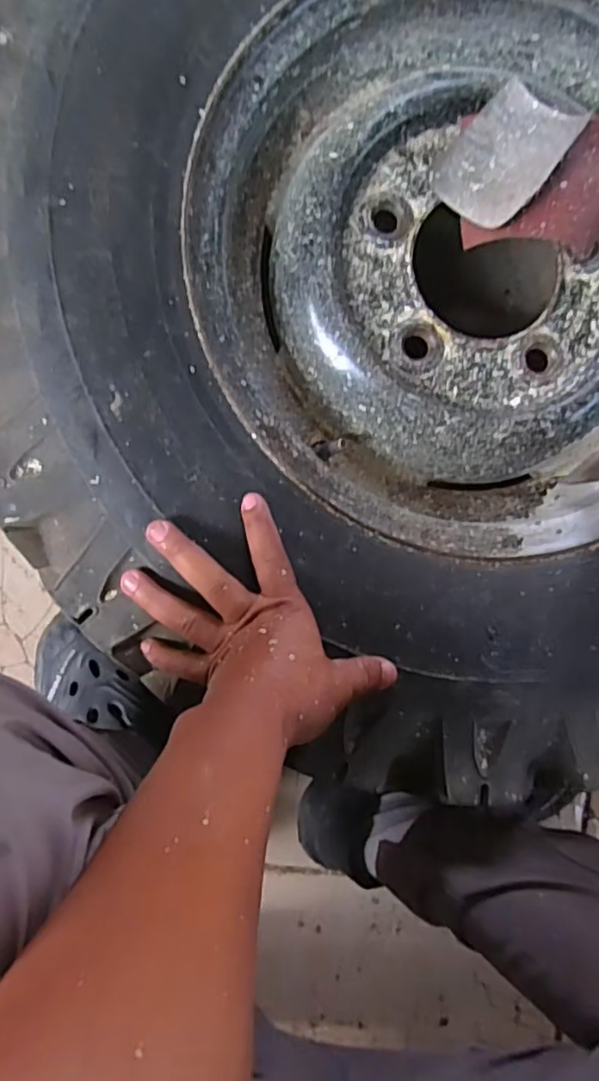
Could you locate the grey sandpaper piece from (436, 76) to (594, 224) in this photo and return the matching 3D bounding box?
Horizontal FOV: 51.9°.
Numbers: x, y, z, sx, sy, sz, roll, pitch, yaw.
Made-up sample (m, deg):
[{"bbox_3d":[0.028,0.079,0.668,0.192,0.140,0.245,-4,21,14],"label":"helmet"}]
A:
[{"bbox_3d":[0.149,-0.277,0.445,0.073,0.011,0.099,42,92,15],"label":"grey sandpaper piece"}]

